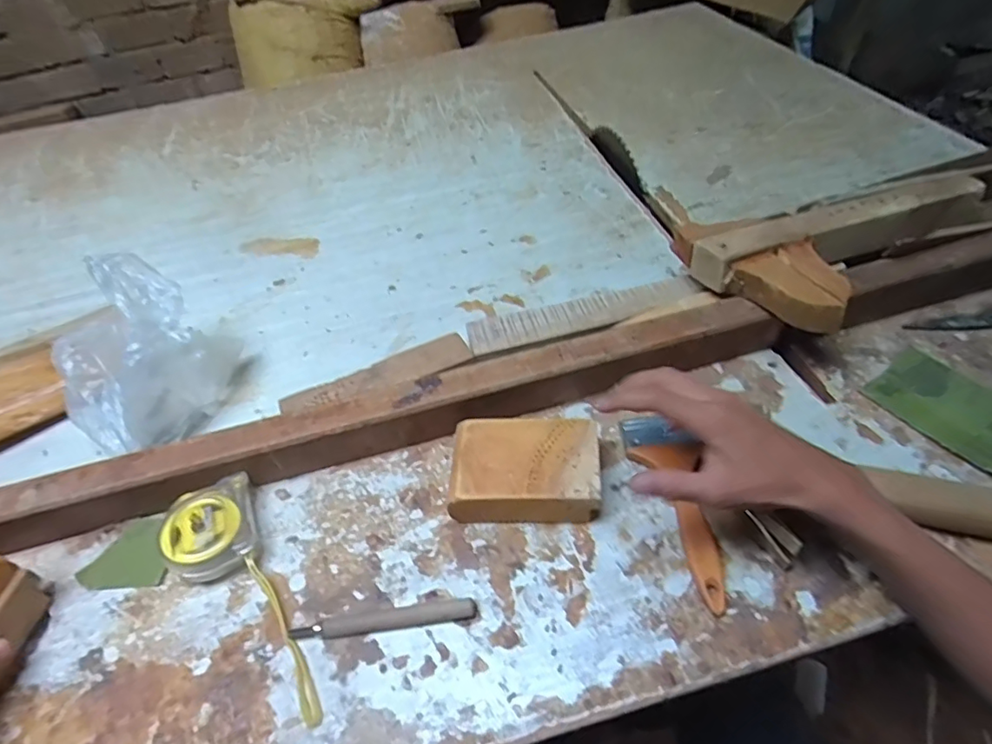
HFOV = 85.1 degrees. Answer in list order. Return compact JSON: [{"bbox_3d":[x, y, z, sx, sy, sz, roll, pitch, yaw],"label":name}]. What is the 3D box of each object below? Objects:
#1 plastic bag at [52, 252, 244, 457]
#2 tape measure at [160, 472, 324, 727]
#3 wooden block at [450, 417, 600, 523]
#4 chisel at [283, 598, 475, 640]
[{"bbox_3d":[-0.323,-0.018,0.494,0.145,0.122,0.131,-33,52,-23],"label":"plastic bag"},{"bbox_3d":[-0.185,0.159,0.377,0.064,0.031,0.188,-25,49,-17],"label":"tape measure"},{"bbox_3d":[0.024,0.080,0.421,0.109,0.040,0.080,-1,48,8],"label":"wooden block"},{"bbox_3d":[-0.078,0.170,0.372,0.127,0.010,0.013,-8,47,1],"label":"chisel"}]

